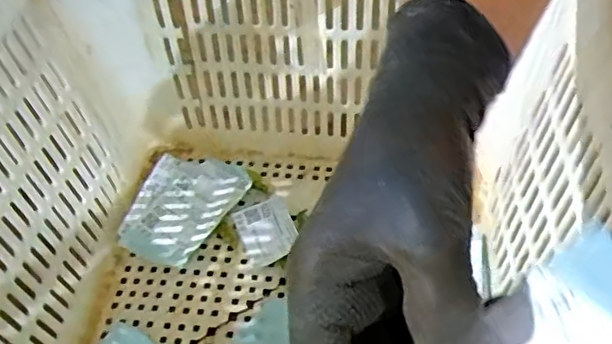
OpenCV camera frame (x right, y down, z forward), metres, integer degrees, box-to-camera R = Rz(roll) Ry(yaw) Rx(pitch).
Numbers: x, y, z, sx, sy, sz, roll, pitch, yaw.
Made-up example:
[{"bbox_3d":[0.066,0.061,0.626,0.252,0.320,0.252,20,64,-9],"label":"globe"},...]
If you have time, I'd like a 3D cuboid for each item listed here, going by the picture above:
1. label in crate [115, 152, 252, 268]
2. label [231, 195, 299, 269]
[{"bbox_3d":[-0.123,0.032,0.606,0.097,0.015,0.126,17,54,17],"label":"label in crate"},{"bbox_3d":[-0.036,0.056,0.580,0.052,0.014,0.062,-21,53,-12],"label":"label"}]

